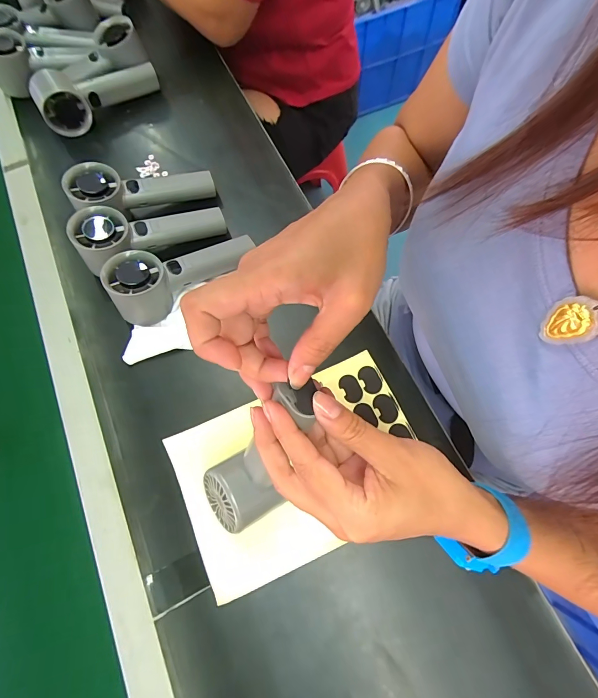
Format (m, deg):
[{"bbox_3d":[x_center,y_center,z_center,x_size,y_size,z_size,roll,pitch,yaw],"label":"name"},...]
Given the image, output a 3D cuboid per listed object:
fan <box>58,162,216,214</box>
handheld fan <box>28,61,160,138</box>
[{"bbox_3d":[-0.177,-0.182,0.410,0.156,0.031,0.047,-13,71,-24],"label":"fan"},{"bbox_3d":[-0.262,-0.336,0.465,0.154,0.050,0.060,-22,72,-6],"label":"handheld fan"}]

